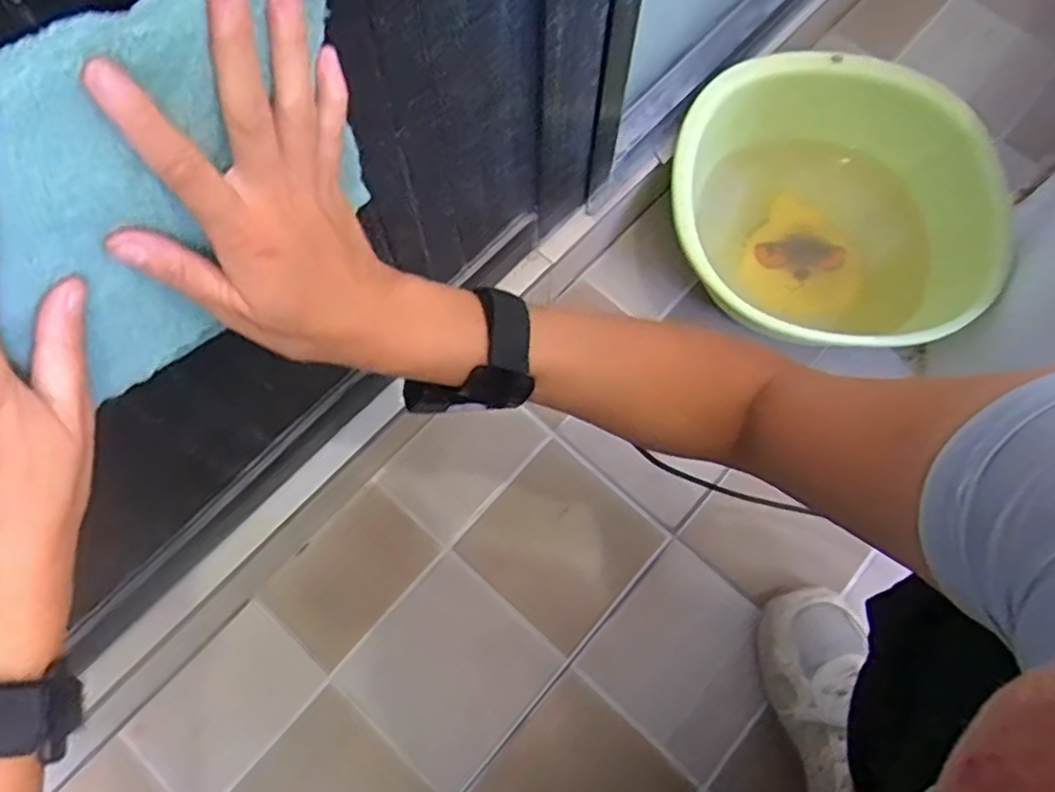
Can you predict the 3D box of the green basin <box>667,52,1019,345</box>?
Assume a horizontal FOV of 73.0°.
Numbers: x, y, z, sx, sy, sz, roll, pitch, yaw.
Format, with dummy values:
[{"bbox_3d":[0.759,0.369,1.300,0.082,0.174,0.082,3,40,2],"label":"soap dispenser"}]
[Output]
[{"bbox_3d":[0.283,-0.164,0.707,0.297,0.150,0.295,0,72,0],"label":"green basin"}]

